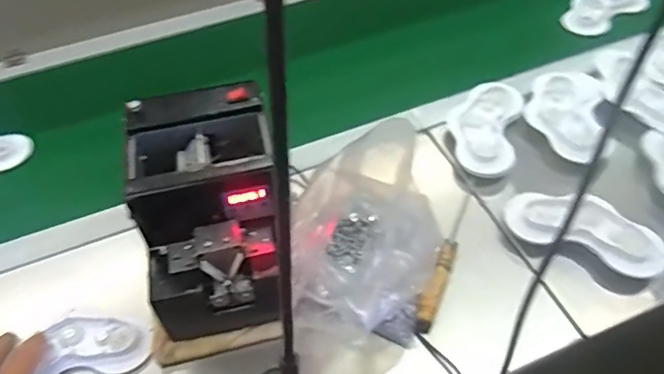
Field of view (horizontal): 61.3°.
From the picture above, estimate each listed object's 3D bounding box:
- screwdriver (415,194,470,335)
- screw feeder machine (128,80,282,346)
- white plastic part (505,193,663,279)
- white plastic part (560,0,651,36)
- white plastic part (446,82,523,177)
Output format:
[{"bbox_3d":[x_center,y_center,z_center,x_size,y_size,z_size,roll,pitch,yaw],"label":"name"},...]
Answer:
[{"bbox_3d":[0.112,0.068,0.552,0.020,0.019,0.163,17,52,17],"label":"screwdriver"},{"bbox_3d":[-0.107,0.028,0.517,0.124,0.159,0.172,-9,50,-5],"label":"screw feeder machine"},{"bbox_3d":[0.252,0.041,0.557,0.147,0.029,0.061,19,53,18],"label":"white plastic part"},{"bbox_3d":[0.404,-0.268,0.832,0.142,0.022,0.069,-30,54,-21],"label":"white plastic part"},{"bbox_3d":[0.181,-0.071,0.671,0.077,0.026,0.149,12,51,13],"label":"white plastic part"}]

